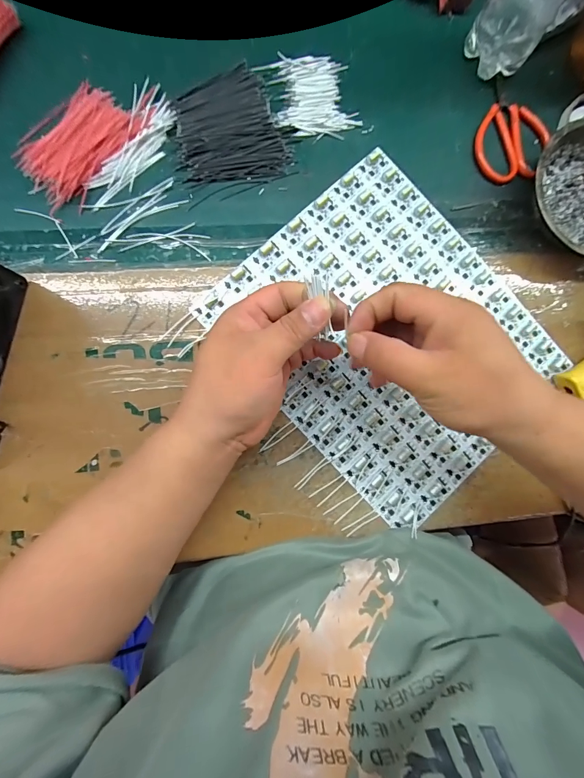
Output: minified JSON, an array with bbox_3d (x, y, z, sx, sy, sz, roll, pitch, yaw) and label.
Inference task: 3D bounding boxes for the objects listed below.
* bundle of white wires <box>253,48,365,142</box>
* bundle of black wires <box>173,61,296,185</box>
[{"bbox_3d":[0.019,-0.283,0.335,0.082,0.004,0.081,-12,89,-6],"label":"bundle of white wires"},{"bbox_3d":[-0.055,-0.249,0.323,0.100,0.011,0.105,-8,89,-6],"label":"bundle of black wires"}]

